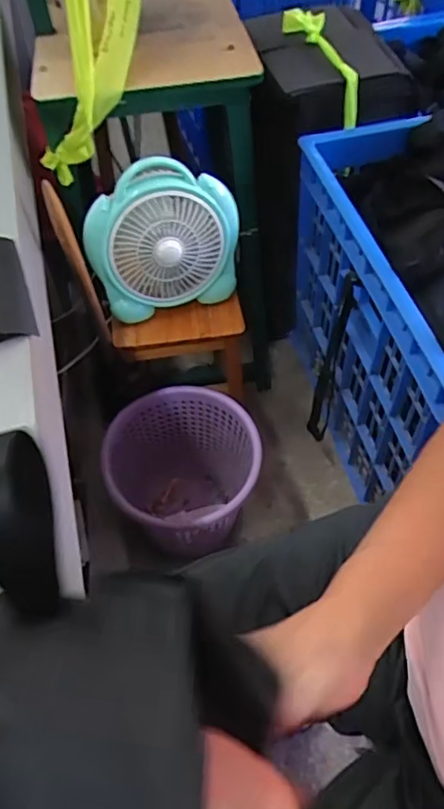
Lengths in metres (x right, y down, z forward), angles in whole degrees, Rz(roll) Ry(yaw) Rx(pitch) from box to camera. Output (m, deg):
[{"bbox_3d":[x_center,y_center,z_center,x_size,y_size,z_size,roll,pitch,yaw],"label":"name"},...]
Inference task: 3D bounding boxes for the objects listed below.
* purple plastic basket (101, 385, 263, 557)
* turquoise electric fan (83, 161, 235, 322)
[{"bbox_3d":[-0.060,0.159,1.106,0.254,0.301,0.260,-1,53,2],"label":"purple plastic basket"},{"bbox_3d":[-0.090,-0.259,0.917,0.242,0.210,0.088,-14,53,-8],"label":"turquoise electric fan"}]

